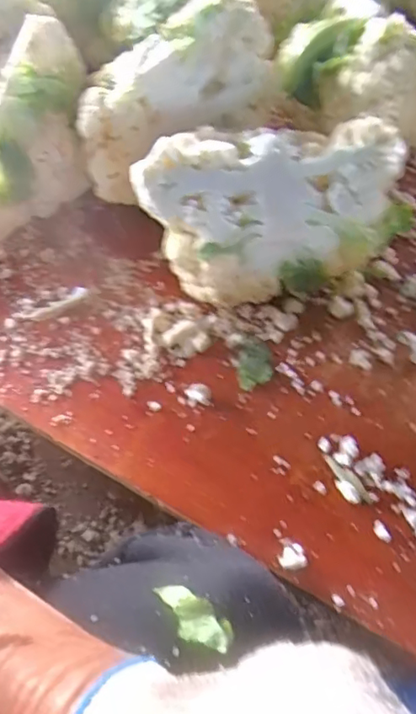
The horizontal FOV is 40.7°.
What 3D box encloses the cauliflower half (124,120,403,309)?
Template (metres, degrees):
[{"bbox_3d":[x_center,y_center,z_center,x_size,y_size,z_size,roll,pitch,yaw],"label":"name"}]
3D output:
[{"bbox_3d":[0.046,-0.097,0.401,0.178,0.100,0.103,-16,56,-9],"label":"cauliflower half"}]

